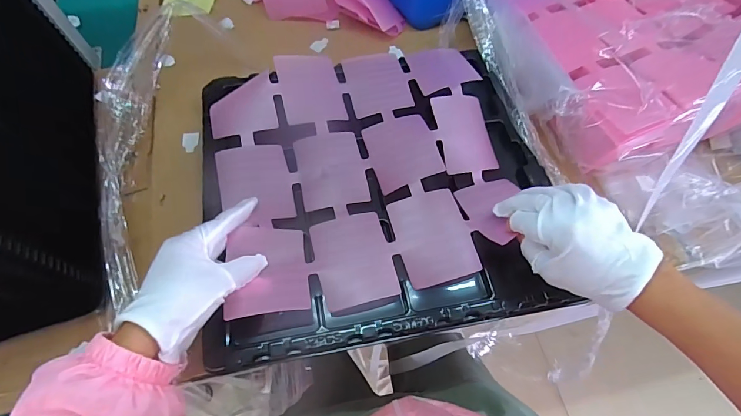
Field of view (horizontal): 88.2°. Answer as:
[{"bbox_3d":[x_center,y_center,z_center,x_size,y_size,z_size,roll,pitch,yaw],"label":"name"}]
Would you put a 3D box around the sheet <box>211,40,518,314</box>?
[{"bbox_3d":[-0.007,-0.054,0.412,0.295,0.038,0.289,-12,64,-8],"label":"sheet"}]

